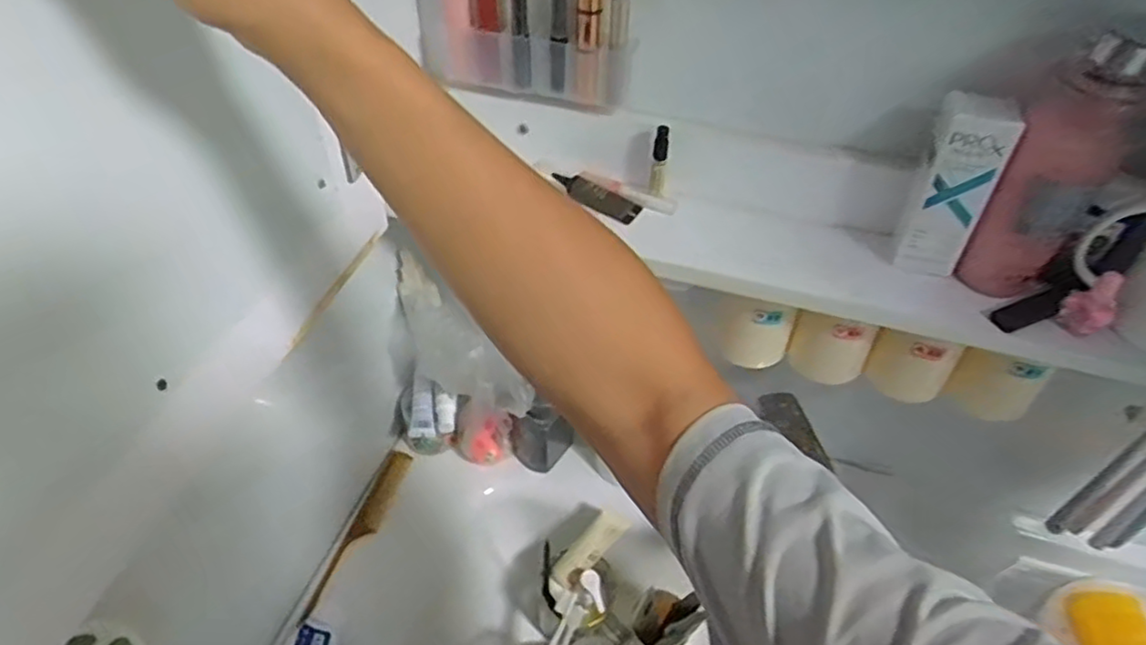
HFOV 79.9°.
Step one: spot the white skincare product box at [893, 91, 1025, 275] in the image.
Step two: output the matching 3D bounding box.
[{"bbox_3d":[0.265,-0.093,0.479,0.050,0.121,0.034,27,50,23],"label":"white skincare product box"}]

